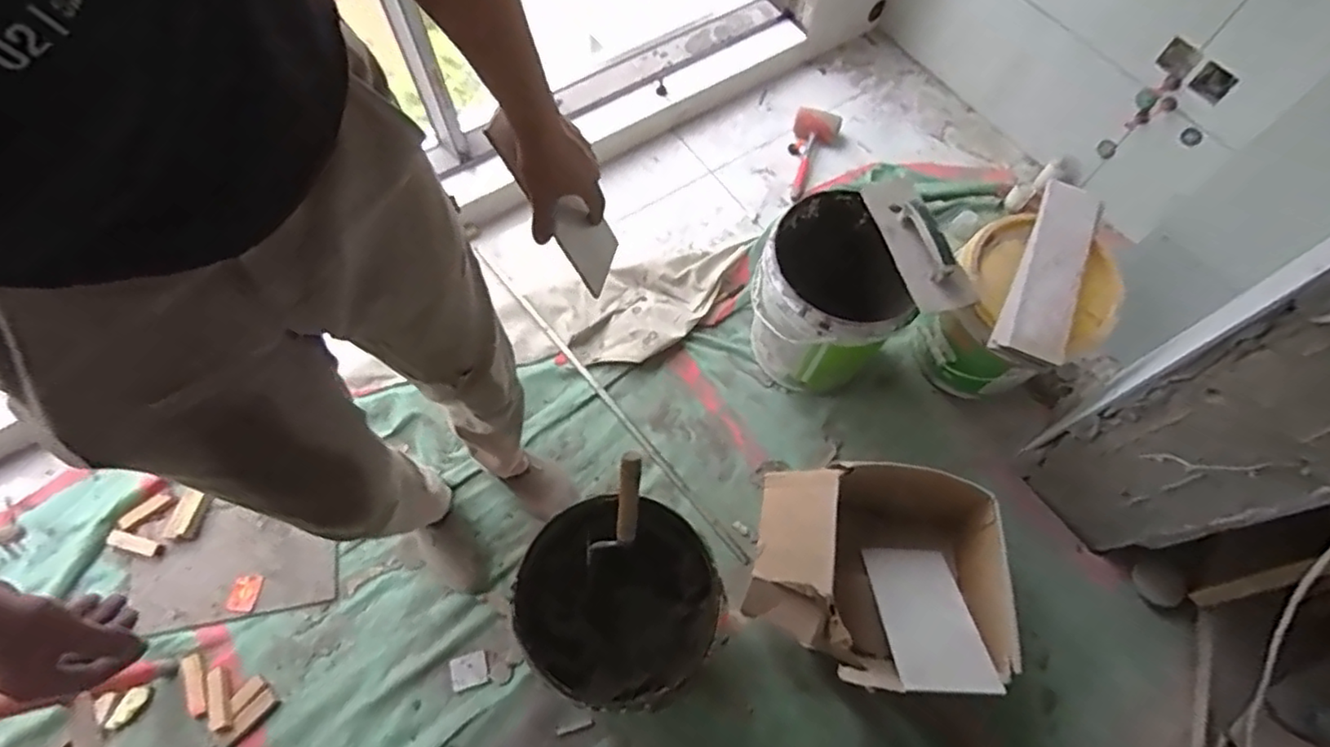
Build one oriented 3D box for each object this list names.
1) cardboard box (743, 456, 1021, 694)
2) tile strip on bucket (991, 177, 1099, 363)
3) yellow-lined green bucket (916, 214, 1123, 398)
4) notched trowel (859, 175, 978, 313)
[{"bbox_3d":[0.378,0.369,1.201,0.430,0.202,0.371,1,63,-2],"label":"cardboard box"},{"bbox_3d":[0.732,-0.195,1.218,0.112,0.040,0.416,26,65,10],"label":"tile strip on bucket"},{"bbox_3d":[0.709,-0.116,1.364,0.305,0.340,0.294,1,63,-2],"label":"yellow-lined green bucket"},{"bbox_3d":[0.473,-0.255,1.209,0.097,0.083,0.303,-16,65,-10],"label":"notched trowel"}]

